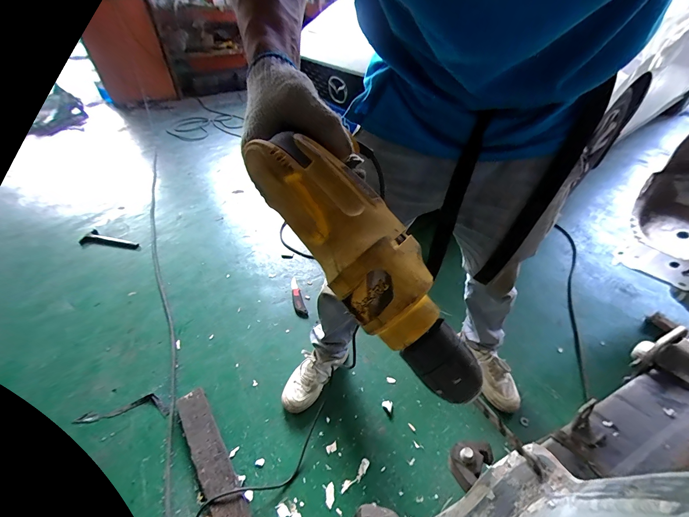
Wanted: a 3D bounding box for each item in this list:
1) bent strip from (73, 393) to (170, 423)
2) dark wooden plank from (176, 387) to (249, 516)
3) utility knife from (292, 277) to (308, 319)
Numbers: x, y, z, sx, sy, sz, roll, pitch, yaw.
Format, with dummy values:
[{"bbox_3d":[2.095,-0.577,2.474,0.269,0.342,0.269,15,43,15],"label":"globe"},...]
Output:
[{"bbox_3d":[-0.678,0.463,0.906,0.277,0.010,0.067,-6,43,1],"label":"bent strip"},{"bbox_3d":[-0.340,0.543,0.764,0.085,0.041,0.466,-28,51,-27],"label":"dark wooden plank"},{"bbox_3d":[-0.191,0.151,1.161,0.041,0.025,0.207,-18,44,-12],"label":"utility knife"}]

